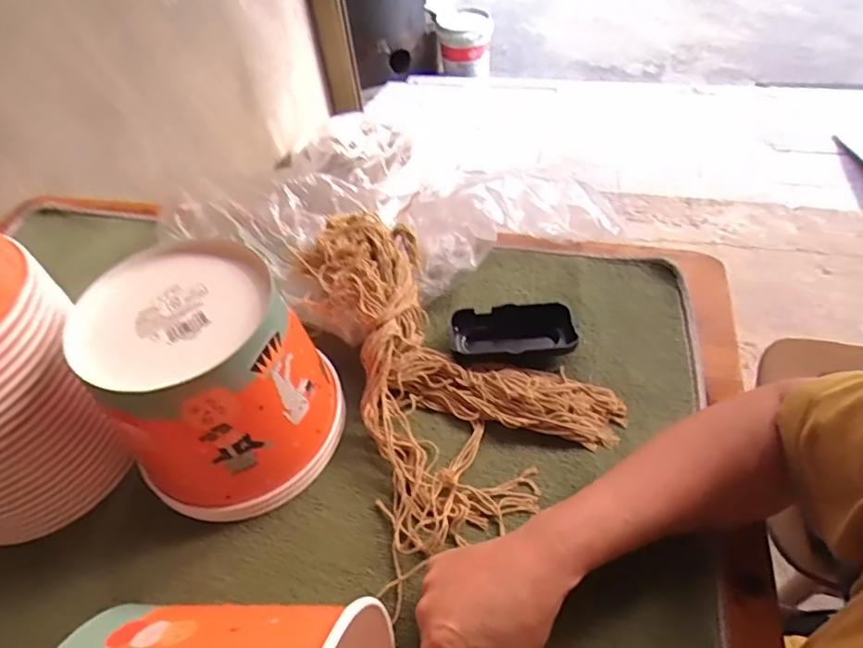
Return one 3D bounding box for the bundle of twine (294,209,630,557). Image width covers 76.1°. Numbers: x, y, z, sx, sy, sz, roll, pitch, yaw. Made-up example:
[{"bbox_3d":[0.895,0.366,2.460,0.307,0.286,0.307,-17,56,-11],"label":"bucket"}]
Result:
[{"bbox_3d":[0.009,0.000,0.490,0.204,0.041,0.339,-20,49,-13],"label":"bundle of twine"}]

